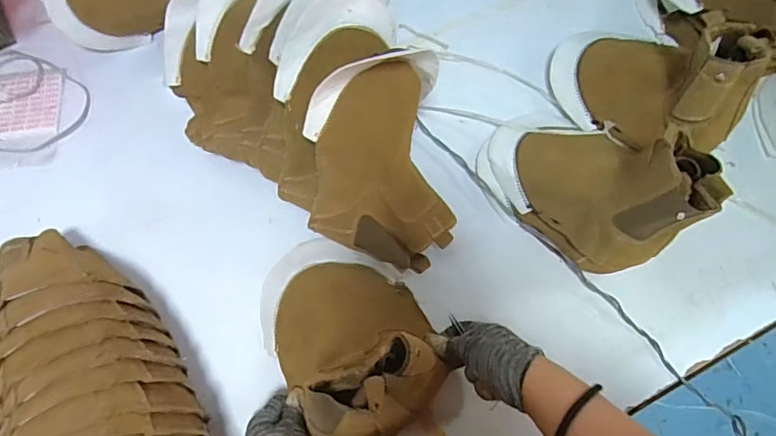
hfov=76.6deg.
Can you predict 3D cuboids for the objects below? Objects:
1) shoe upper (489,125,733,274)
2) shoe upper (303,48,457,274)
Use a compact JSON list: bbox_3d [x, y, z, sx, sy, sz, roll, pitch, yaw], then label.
[{"bbox_3d":[0.234,-0.060,0.576,0.142,0.135,0.240,-36,73,-11],"label":"shoe upper"},{"bbox_3d":[0.003,-0.070,0.565,0.202,0.063,0.240,-12,106,-26],"label":"shoe upper"}]

